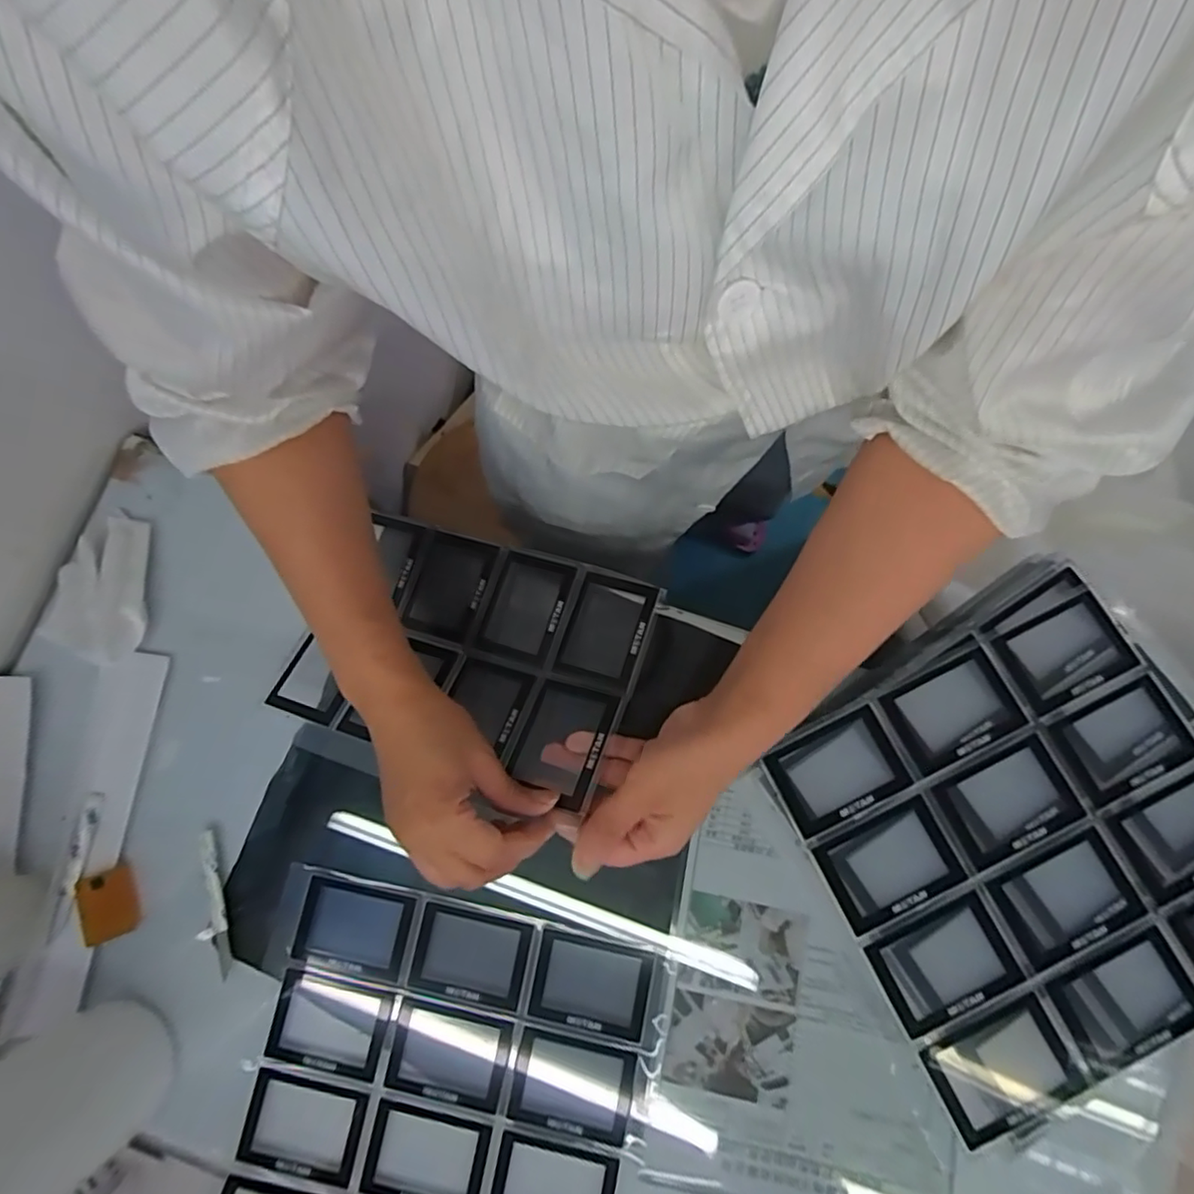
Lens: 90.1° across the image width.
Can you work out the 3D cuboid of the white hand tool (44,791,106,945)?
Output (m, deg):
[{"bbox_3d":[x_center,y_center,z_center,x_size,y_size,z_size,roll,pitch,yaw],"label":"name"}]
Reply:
[{"bbox_3d":[-0.410,0.212,0.468,0.013,0.006,0.109,8,78,3],"label":"white hand tool"}]

